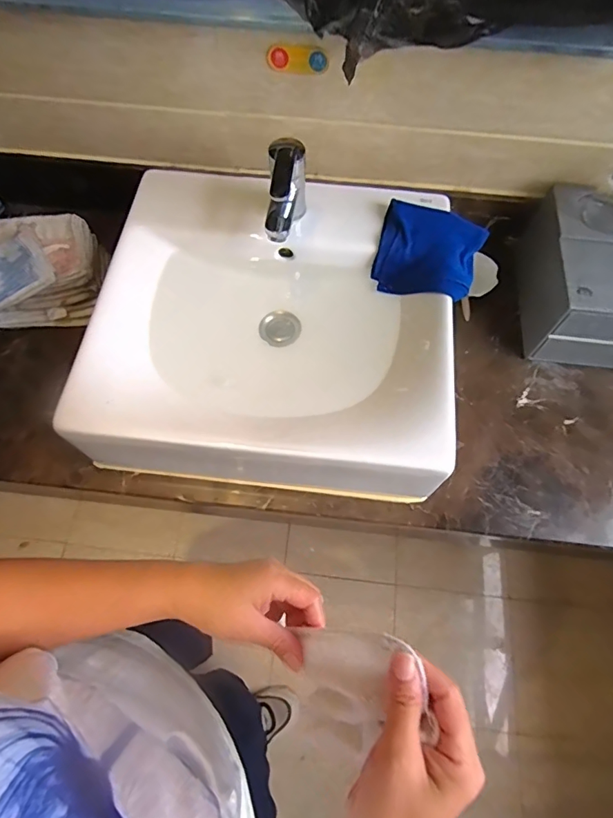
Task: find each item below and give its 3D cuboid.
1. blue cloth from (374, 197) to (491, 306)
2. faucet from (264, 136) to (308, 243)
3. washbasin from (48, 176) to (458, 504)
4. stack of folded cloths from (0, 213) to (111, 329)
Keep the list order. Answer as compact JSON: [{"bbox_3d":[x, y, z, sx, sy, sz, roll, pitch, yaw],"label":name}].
[{"bbox_3d":[0.169,-0.217,0.646,0.141,0.053,0.131,18,67,7],"label":"blue cloth"},{"bbox_3d":[-0.025,-0.267,0.596,0.044,0.113,0.127,4,66,1],"label":"faucet"},{"bbox_3d":[-0.043,-0.114,0.653,0.447,0.135,0.408,6,66,2],"label":"washbasin"},{"bbox_3d":[-0.407,-0.208,0.700,0.198,0.110,0.146,-21,68,-10],"label":"stack of folded cloths"}]

